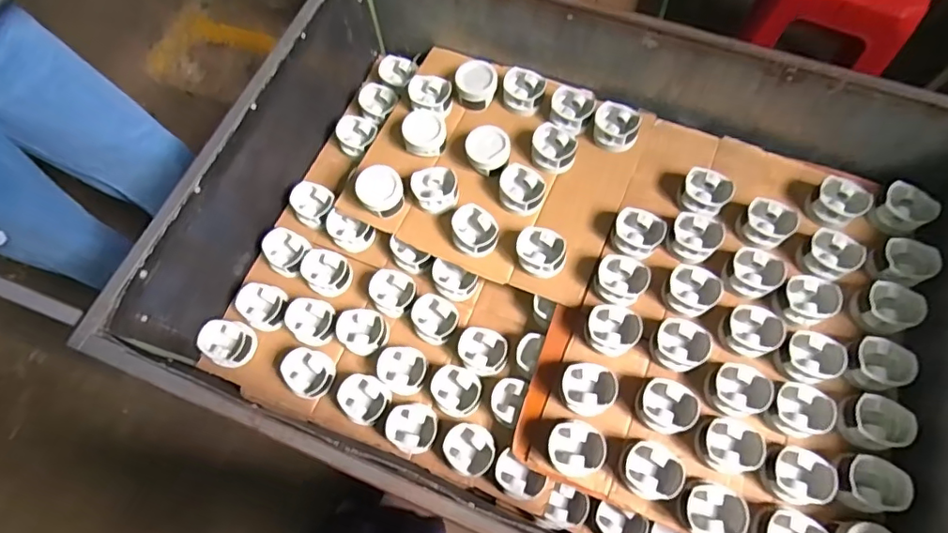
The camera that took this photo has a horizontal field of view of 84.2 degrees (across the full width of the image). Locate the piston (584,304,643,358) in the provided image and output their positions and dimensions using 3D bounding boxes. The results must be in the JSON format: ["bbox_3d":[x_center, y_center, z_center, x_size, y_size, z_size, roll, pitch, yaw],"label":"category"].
[{"bbox_3d":[0.208,0.095,0.792,0.077,0.051,0.074,-1,69,2],"label":"piston"}]

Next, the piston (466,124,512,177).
[{"bbox_3d":[0.024,-0.197,0.918,0.077,0.054,0.082,2,69,3],"label":"piston"}]

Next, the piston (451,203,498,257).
[{"bbox_3d":[0.002,-0.056,0.872,0.078,0.045,0.077,-1,69,2],"label":"piston"}]

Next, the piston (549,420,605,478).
[{"bbox_3d":[0.142,0.255,0.739,0.072,0.050,0.073,-1,69,2],"label":"piston"}]

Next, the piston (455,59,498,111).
[{"bbox_3d":[0.006,-0.334,0.970,0.073,0.056,0.075,-2,69,2],"label":"piston"}]

